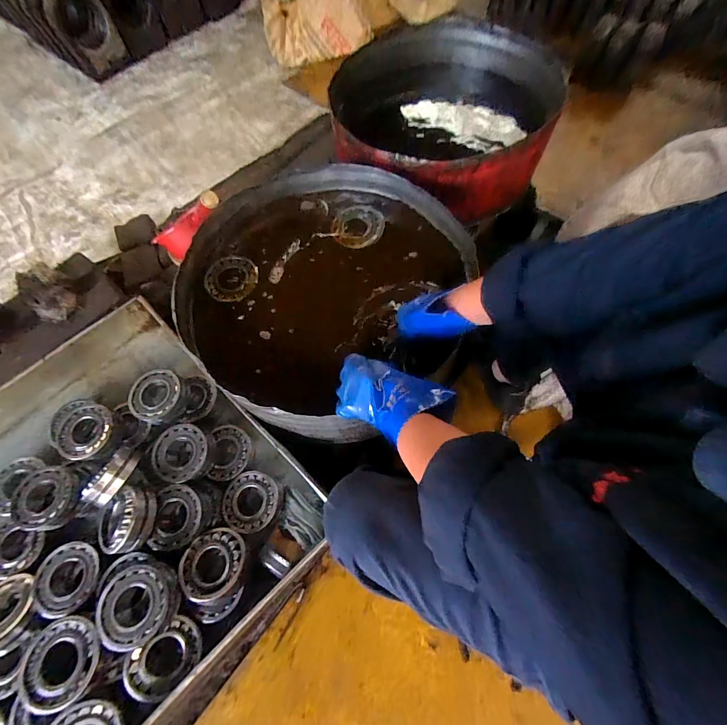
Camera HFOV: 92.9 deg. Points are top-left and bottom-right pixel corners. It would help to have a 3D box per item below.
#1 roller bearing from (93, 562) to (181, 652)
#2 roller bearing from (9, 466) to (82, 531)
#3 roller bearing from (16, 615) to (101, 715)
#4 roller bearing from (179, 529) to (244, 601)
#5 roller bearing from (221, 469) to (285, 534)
[{"bbox_3d":[-0.382,0.410,0.589,0.126,0.055,0.115,-1,67,3],"label":"roller bearing"},{"bbox_3d":[-0.638,0.278,0.704,0.116,0.055,0.112,4,62,-9],"label":"roller bearing"},{"bbox_3d":[-0.480,0.473,0.543,0.104,0.024,0.110,-1,67,3],"label":"roller bearing"},{"bbox_3d":[-0.274,0.364,0.629,0.112,0.034,0.110,-1,67,3],"label":"roller bearing"},{"bbox_3d":[-0.227,0.284,0.708,0.113,0.041,0.113,-1,67,3],"label":"roller bearing"}]

